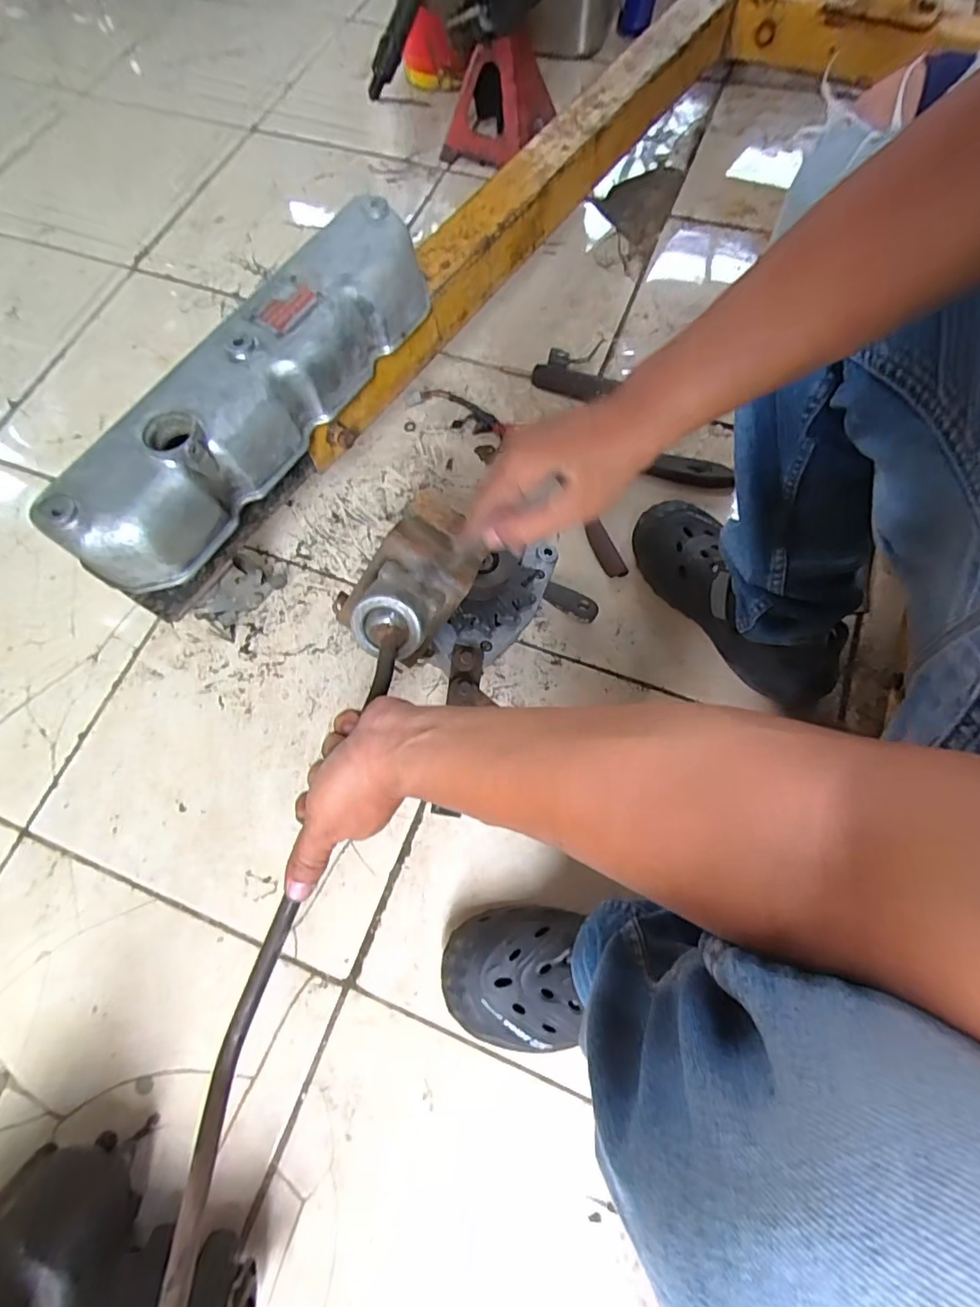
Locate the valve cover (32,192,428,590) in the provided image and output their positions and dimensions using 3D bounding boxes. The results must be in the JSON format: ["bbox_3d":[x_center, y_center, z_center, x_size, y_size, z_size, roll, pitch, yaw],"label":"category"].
[{"bbox_3d":[-0.225,-0.265,0.549,0.100,0.102,0.468,30,74,12],"label":"valve cover"}]

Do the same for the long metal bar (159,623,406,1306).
[{"bbox_3d":[-0.118,0.155,0.331,0.040,0.045,0.397,12,66,4],"label":"long metal bar"}]

